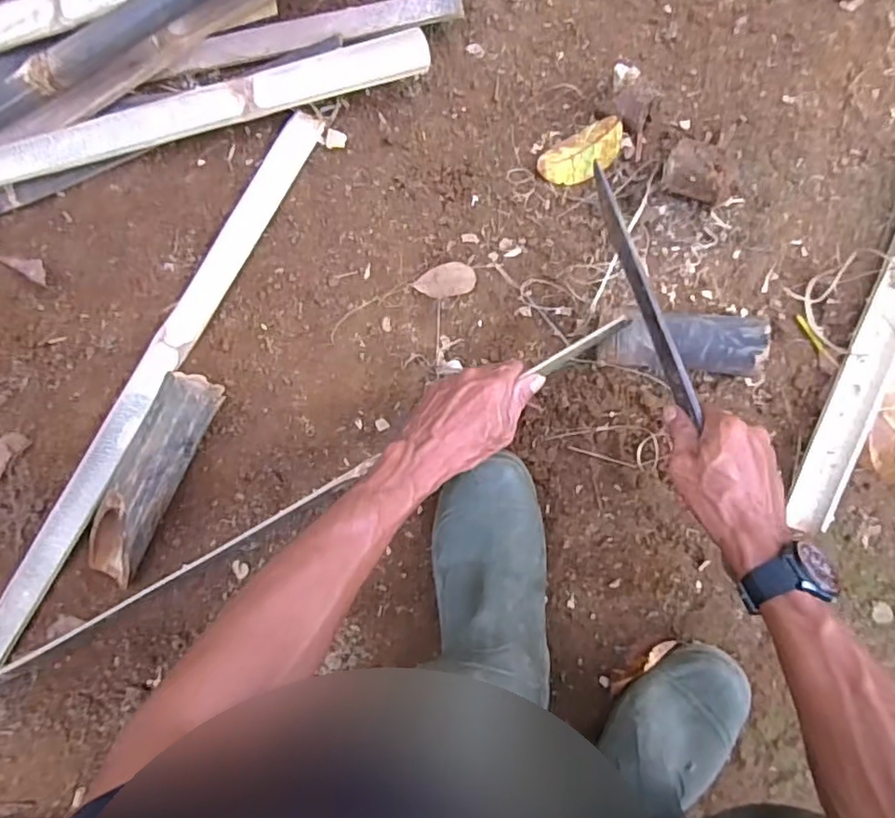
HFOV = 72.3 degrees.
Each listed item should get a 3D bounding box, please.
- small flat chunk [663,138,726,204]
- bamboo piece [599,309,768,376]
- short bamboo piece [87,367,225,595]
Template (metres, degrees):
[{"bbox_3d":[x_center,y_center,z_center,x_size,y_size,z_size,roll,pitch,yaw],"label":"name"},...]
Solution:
[{"bbox_3d":[0.219,-0.209,0.547,0.050,0.039,0.042,23,95,6],"label":"small flat chunk"},{"bbox_3d":[0.201,-0.058,0.537,0.136,0.049,0.053,4,88,8],"label":"bamboo piece"},{"bbox_3d":[-0.287,0.070,0.586,0.059,0.059,0.217,28,91,8],"label":"short bamboo piece"}]

